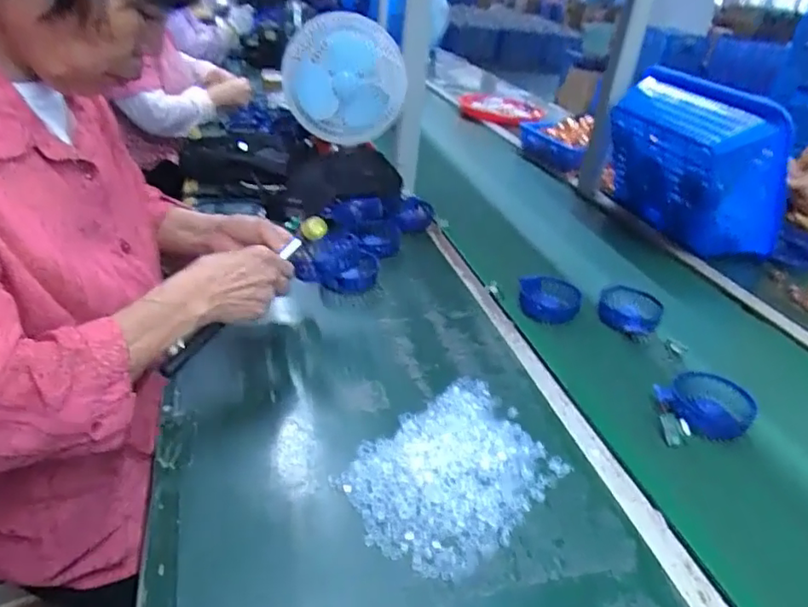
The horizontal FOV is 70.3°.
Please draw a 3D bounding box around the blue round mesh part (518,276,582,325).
[{"bbox_3d":[0.216,-0.006,0.843,0.086,0.017,0.075,14,63,19],"label":"blue round mesh part"}]

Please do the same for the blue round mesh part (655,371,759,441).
[{"bbox_3d":[0.350,0.115,0.659,0.083,0.036,0.092,-19,40,-34],"label":"blue round mesh part"}]

